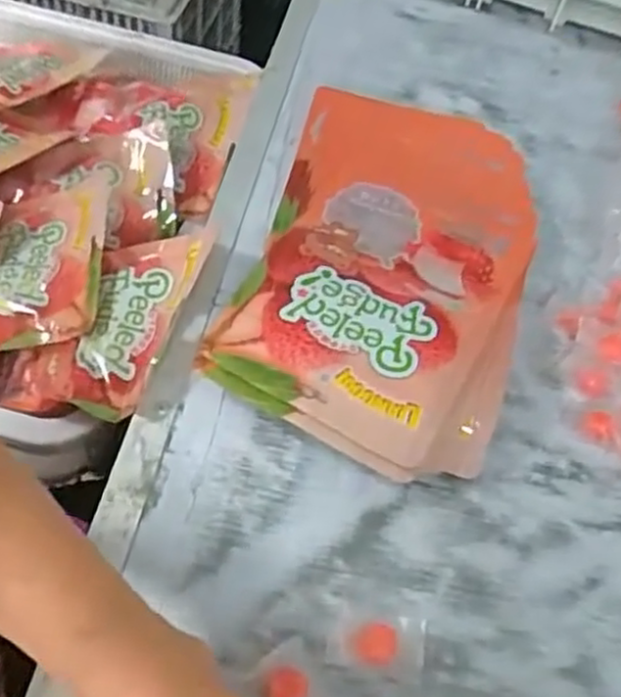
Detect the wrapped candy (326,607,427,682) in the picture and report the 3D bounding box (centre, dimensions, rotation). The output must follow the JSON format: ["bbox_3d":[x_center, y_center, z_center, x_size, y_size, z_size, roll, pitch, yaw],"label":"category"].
[{"bbox_3d":[0.035,0.158,0.392,0.049,0.013,0.031,13,53,0],"label":"wrapped candy"}]

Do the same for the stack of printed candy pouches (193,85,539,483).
[{"bbox_3d":[0.060,-0.072,0.551,0.194,0.051,0.352,16,53,2],"label":"stack of printed candy pouches"}]

